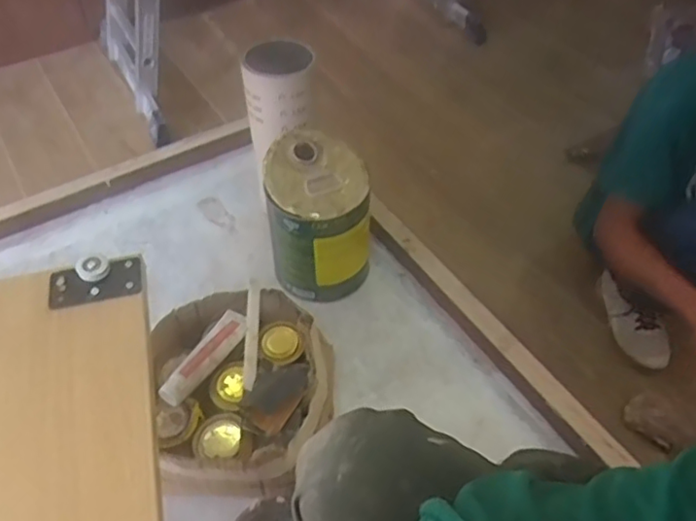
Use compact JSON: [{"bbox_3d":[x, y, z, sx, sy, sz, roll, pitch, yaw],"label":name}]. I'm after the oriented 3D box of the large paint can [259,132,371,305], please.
[{"bbox_3d":[-0.041,-0.061,1.003,0.162,0.234,0.157,0,49,0],"label":"large paint can"}]

